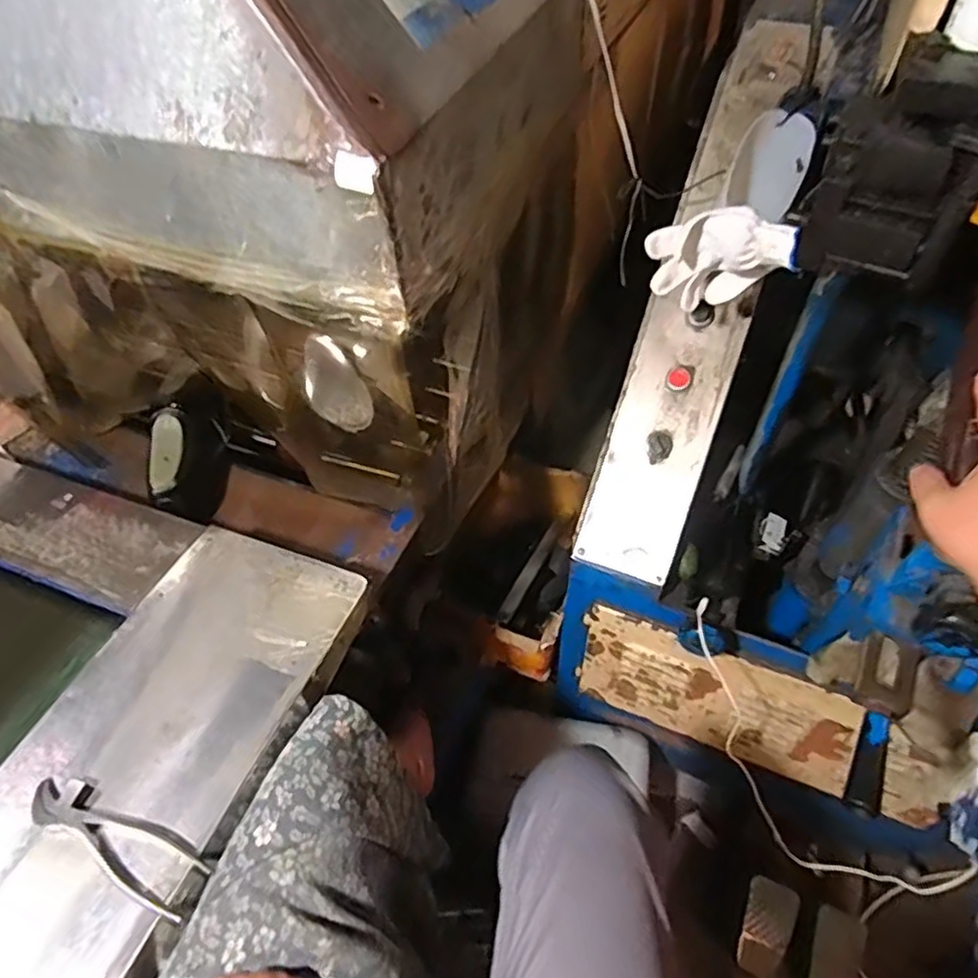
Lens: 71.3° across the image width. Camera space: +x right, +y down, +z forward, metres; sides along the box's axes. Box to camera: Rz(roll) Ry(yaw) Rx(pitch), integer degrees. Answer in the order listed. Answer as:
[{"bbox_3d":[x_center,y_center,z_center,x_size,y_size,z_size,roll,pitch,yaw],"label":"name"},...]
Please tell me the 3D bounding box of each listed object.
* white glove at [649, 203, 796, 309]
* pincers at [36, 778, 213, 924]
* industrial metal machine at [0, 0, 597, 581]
[{"bbox_3d":[0.245,-0.244,0.733,0.146,0.116,0.057,16,52,16],"label":"white glove"},{"bbox_3d":[-0.323,0.300,0.590,0.175,0.019,0.051,21,54,19],"label":"pincers"},{"bbox_3d":[-0.321,-0.414,0.809,0.734,0.777,0.509,18,53,17],"label":"industrial metal machine"}]

